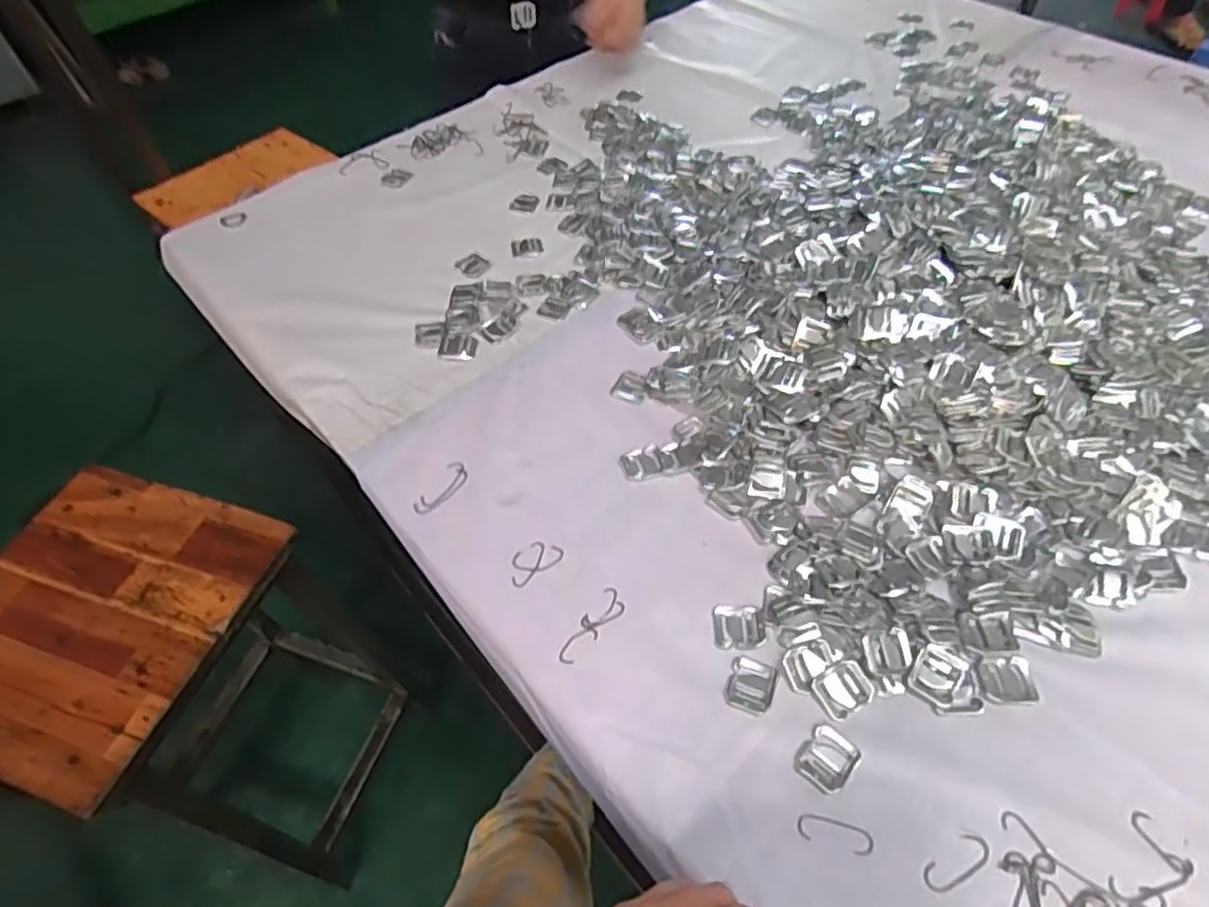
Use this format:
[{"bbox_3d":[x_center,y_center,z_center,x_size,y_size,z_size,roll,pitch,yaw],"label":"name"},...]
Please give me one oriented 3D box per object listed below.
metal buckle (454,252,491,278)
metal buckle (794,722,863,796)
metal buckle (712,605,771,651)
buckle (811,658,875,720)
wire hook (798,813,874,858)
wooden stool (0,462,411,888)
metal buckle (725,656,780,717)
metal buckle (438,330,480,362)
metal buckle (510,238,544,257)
[{"bbox_3d":[-0.144,-0.208,0.747,0.033,0.006,0.033,-37,60,-23],"label":"metal buckle"},{"bbox_3d":[0.140,0.191,0.425,0.029,0.005,0.036,34,61,24],"label":"metal buckle"},{"bbox_3d":[0.097,0.122,0.481,0.037,0.005,0.032,-1,53,1],"label":"metal buckle"},{"bbox_3d":[0.159,0.155,0.449,0.037,0.004,0.029,-26,57,-17],"label":"buckle"},{"bbox_3d":[0.137,0.226,0.402,0.043,0.004,0.015,12,55,11],"label":"wire hook"},{"bbox_3d":[-0.508,0.310,0.887,0.297,0.531,0.303,12,55,10],"label":"wooden stool"},{"bbox_3d":[0.099,0.156,0.455,0.031,0.006,0.035,17,55,14],"label":"metal buckle"},{"bbox_3d":[-0.143,-0.105,0.665,0.037,0.006,0.034,7,54,7],"label":"metal buckle"},{"bbox_3d":[-0.087,-0.232,0.761,0.034,0.004,0.028,-10,54,-5],"label":"metal buckle"}]

